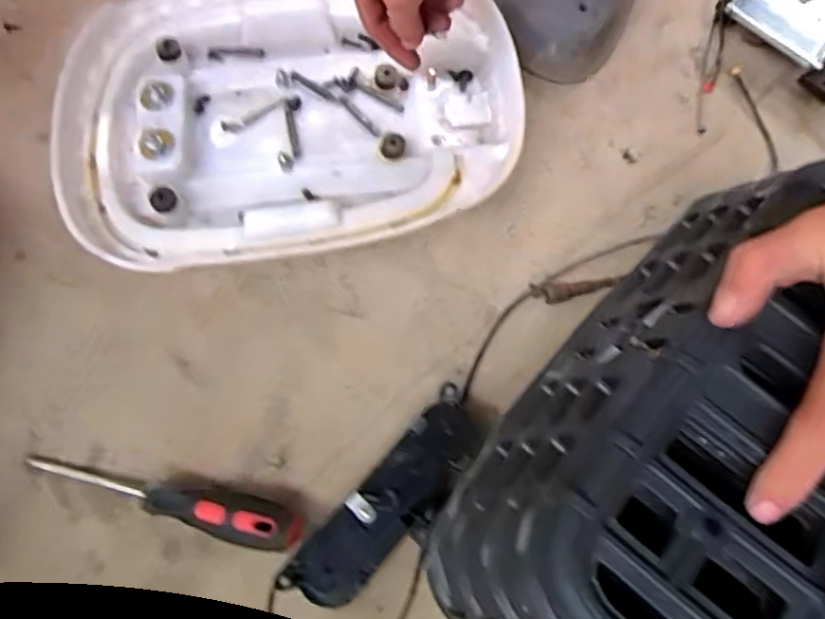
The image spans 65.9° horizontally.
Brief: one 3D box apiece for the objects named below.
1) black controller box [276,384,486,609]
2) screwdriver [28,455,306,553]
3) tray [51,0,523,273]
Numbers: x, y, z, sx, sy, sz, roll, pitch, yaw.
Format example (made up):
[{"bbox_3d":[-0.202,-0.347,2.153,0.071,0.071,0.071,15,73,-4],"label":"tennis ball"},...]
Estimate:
[{"bbox_3d":[-0.012,0.129,0.425,0.051,0.037,0.162,40,77,13],"label":"black controller box"},{"bbox_3d":[-0.165,0.131,0.428,0.187,0.032,0.030,10,72,5],"label":"screwdriver"},{"bbox_3d":[-0.099,-0.166,0.522,0.360,0.045,0.272,-7,72,-1],"label":"tray"}]

